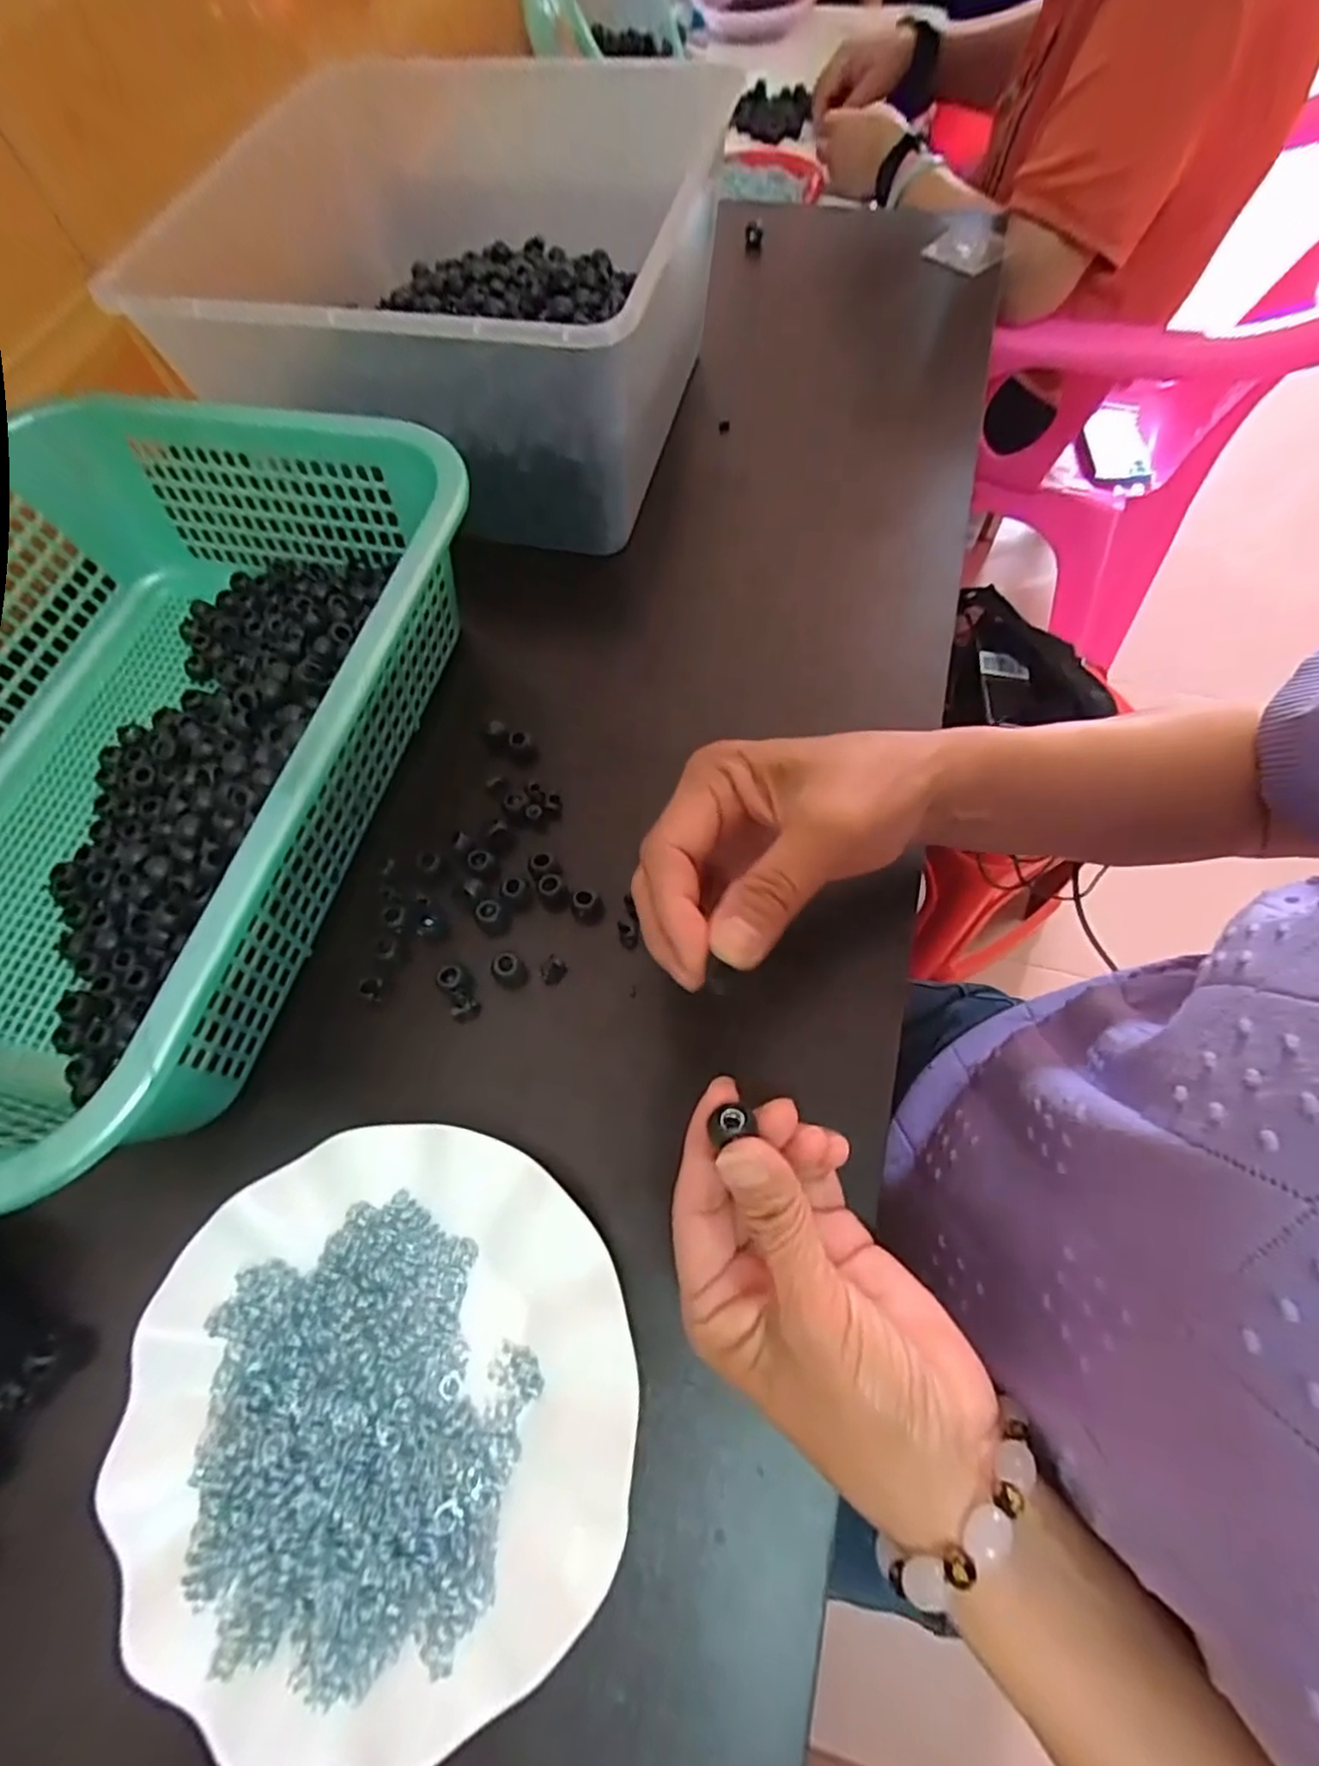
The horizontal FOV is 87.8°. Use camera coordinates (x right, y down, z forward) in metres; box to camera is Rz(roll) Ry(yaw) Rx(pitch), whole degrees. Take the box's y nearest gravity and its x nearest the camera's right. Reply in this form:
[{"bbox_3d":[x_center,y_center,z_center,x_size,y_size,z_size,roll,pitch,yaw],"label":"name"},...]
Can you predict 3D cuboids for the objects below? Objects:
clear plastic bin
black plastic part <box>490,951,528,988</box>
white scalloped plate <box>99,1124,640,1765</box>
[{"bbox_3d":[-0.117,-0.373,0.464,0.269,0.165,0.320,7,66,7],"label":"clear plastic bin"},{"bbox_3d":[-0.074,0.043,0.334,0.014,0.021,0.012,-41,69,-15],"label":"black plastic part"},{"bbox_3d":[-0.102,0.189,0.255,0.180,0.020,0.177,-1,65,3],"label":"white scalloped plate"}]

